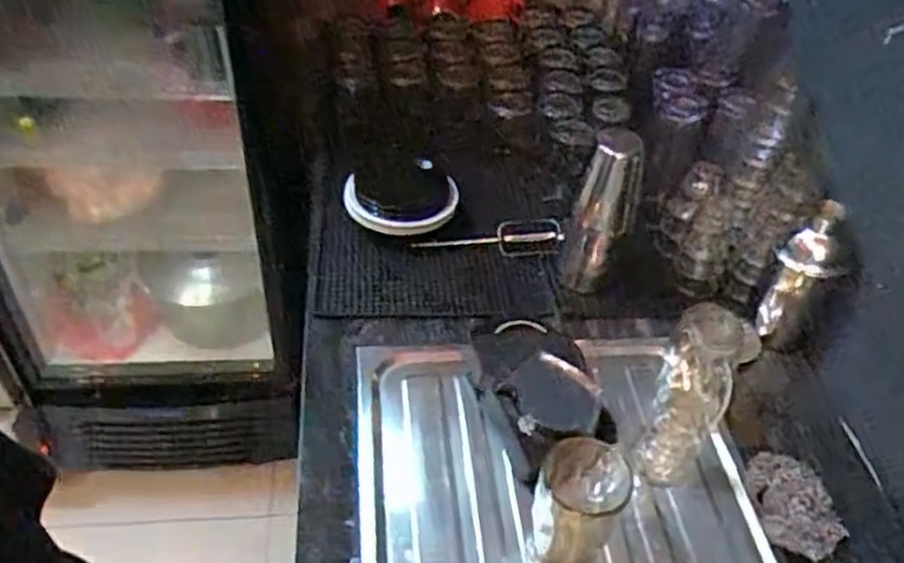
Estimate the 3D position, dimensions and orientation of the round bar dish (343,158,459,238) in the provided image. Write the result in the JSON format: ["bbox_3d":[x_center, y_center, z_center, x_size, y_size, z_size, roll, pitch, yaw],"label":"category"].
[{"bbox_3d":[-0.069,-0.121,1.003,0.146,0.041,0.140,3,42,-3],"label":"round bar dish"}]

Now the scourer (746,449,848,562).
[{"bbox_3d":[0.324,0.212,0.713,0.067,0.029,0.105,-8,44,-14],"label":"scourer"}]

